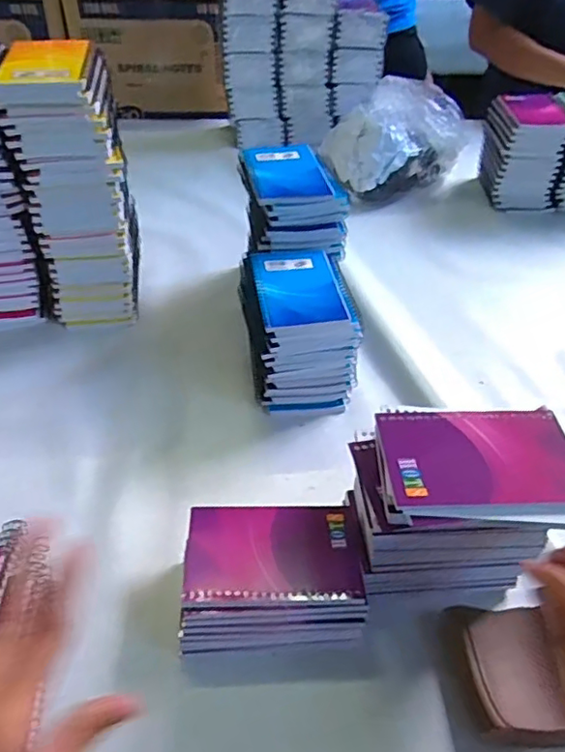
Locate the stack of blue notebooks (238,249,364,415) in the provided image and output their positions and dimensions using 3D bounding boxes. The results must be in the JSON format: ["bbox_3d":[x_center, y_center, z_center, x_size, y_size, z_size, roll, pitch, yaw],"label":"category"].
[{"bbox_3d":[0.016,-0.050,0.625,0.097,0.116,0.143,-6,42,-9],"label":"stack of blue notebooks"}]

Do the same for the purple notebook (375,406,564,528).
[{"bbox_3d":[0.133,0.055,0.386,0.134,0.012,0.090,2,42,-1],"label":"purple notebook"}]

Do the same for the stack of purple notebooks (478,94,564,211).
[{"bbox_3d":[0.390,-0.360,0.963,0.111,0.162,0.129,1,42,-2],"label":"stack of purple notebooks"}]

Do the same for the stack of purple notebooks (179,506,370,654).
[{"bbox_3d":[-0.007,0.153,0.441,0.129,0.041,0.099,-2,42,-5],"label":"stack of purple notebooks"}]

